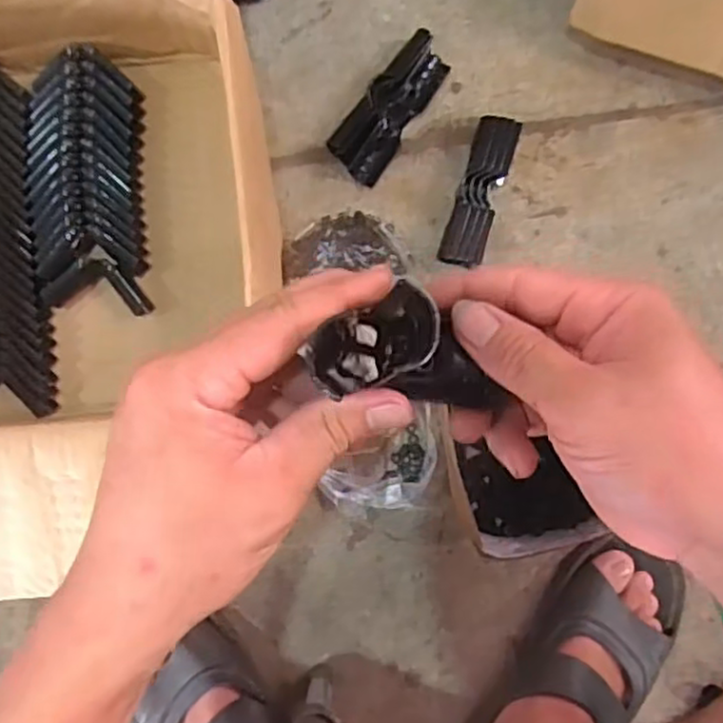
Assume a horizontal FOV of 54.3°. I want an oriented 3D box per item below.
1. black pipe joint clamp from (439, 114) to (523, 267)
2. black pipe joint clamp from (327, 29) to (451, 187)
[{"bbox_3d":[0.103,-0.148,0.622,0.036,0.036,0.131,18,89,1],"label":"black pipe joint clamp"},{"bbox_3d":[0.025,-0.226,0.630,0.049,0.034,0.134,34,89,1],"label":"black pipe joint clamp"}]

